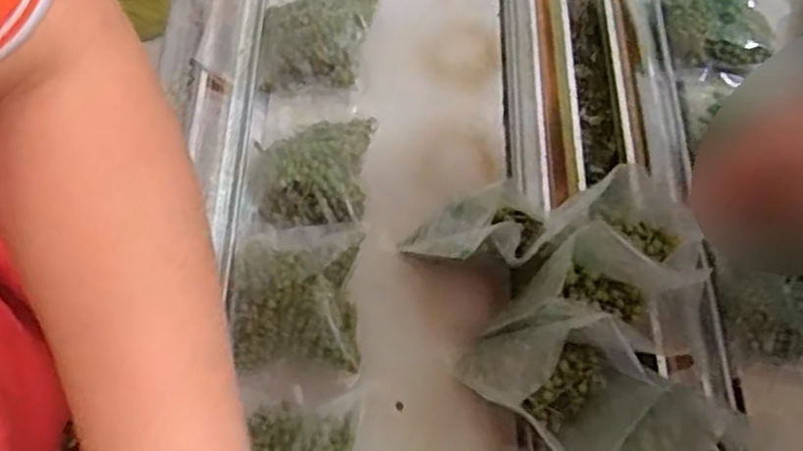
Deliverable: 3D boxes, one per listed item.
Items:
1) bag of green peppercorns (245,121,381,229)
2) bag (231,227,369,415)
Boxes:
[{"bbox_3d":[-0.058,-0.031,0.452,0.075,0.027,0.077,3,64,3],"label":"bag of green peppercorns"},{"bbox_3d":[-0.059,0.051,0.414,0.069,0.040,0.098,-1,64,1],"label":"bag"}]

